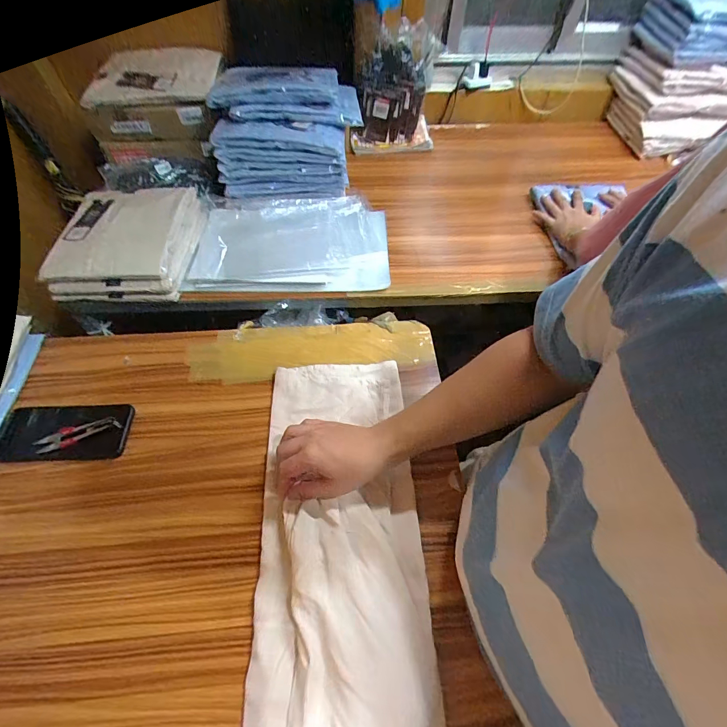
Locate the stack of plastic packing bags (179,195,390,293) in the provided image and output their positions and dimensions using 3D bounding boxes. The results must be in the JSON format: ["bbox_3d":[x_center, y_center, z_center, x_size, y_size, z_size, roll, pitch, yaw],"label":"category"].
[{"bbox_3d":[-0.138,-0.240,0.747,0.372,0.044,0.234,-2,57,-2],"label":"stack of plastic packing bags"}]

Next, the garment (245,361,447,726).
[{"bbox_3d":[-0.023,0.266,0.424,0.198,0.045,0.634,-2,57,-2],"label":"garment"}]

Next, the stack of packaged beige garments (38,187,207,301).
[{"bbox_3d":[-0.434,-0.228,0.713,0.229,0.091,0.239,0,57,-1],"label":"stack of packaged beige garments"}]

